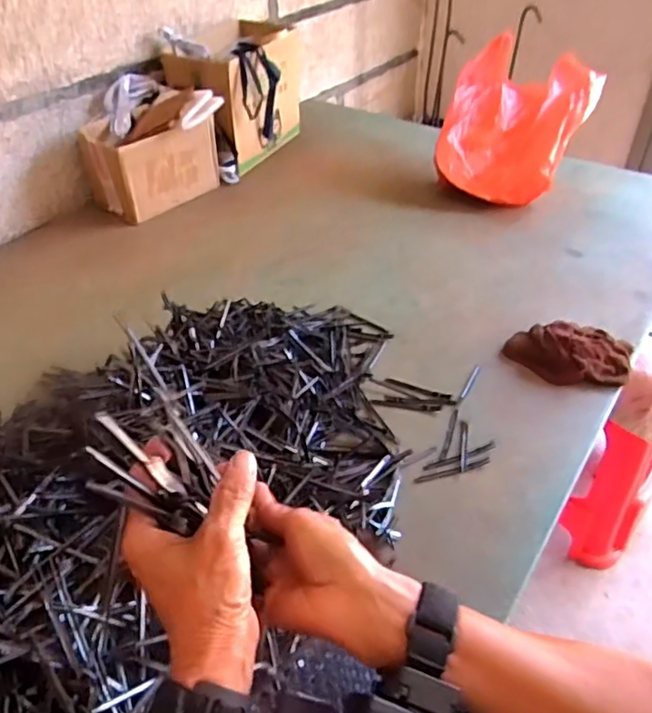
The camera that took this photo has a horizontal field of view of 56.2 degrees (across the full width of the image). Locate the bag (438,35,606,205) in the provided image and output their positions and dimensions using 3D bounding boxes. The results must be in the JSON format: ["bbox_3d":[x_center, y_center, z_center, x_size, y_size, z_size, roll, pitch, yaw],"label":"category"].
[{"bbox_3d":[0.345,-0.434,1.166,0.249,0.211,0.233,26,48,28],"label":"bag"}]

